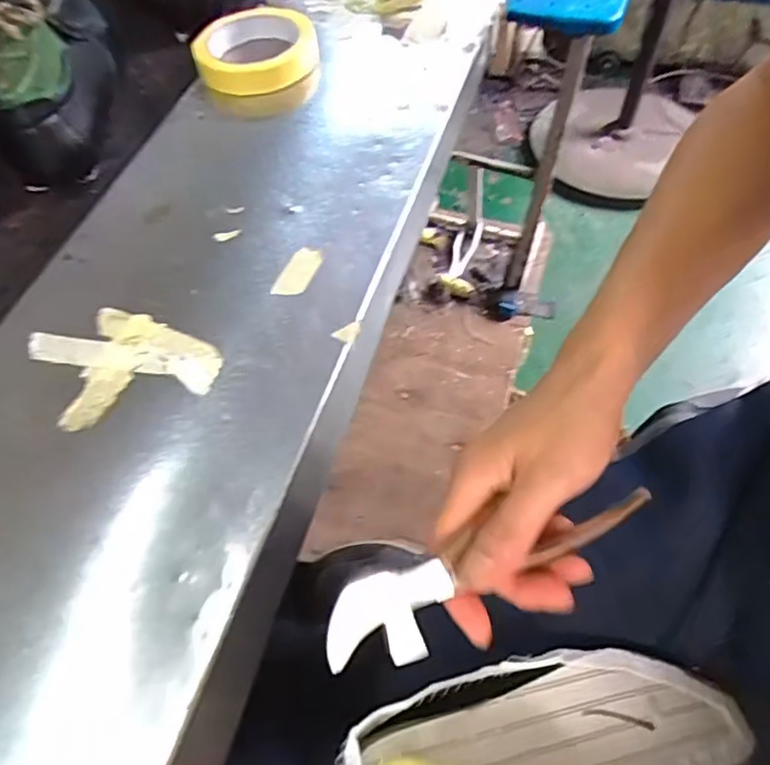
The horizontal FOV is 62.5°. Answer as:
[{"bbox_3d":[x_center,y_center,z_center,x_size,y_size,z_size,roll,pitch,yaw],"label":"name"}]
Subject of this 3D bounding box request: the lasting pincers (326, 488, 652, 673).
[{"bbox_3d":[0.063,0.101,0.336,0.195,0.023,0.042,-16,60,-16],"label":"lasting pincers"}]

